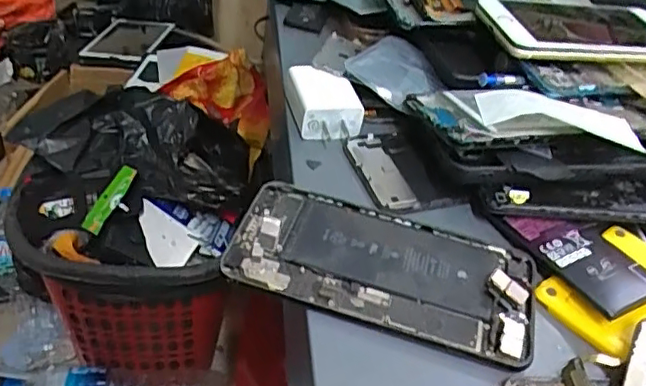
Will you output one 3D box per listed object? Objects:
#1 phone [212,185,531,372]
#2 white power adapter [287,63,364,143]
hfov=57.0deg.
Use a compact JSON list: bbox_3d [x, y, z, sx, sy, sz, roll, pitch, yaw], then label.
[{"bbox_3d":[0.031,0.034,0.309,0.152,0.008,0.078,15,45,10],"label":"phone"},{"bbox_3d":[0.000,-0.061,0.391,0.041,0.028,0.048,-6,45,-11],"label":"white power adapter"}]

